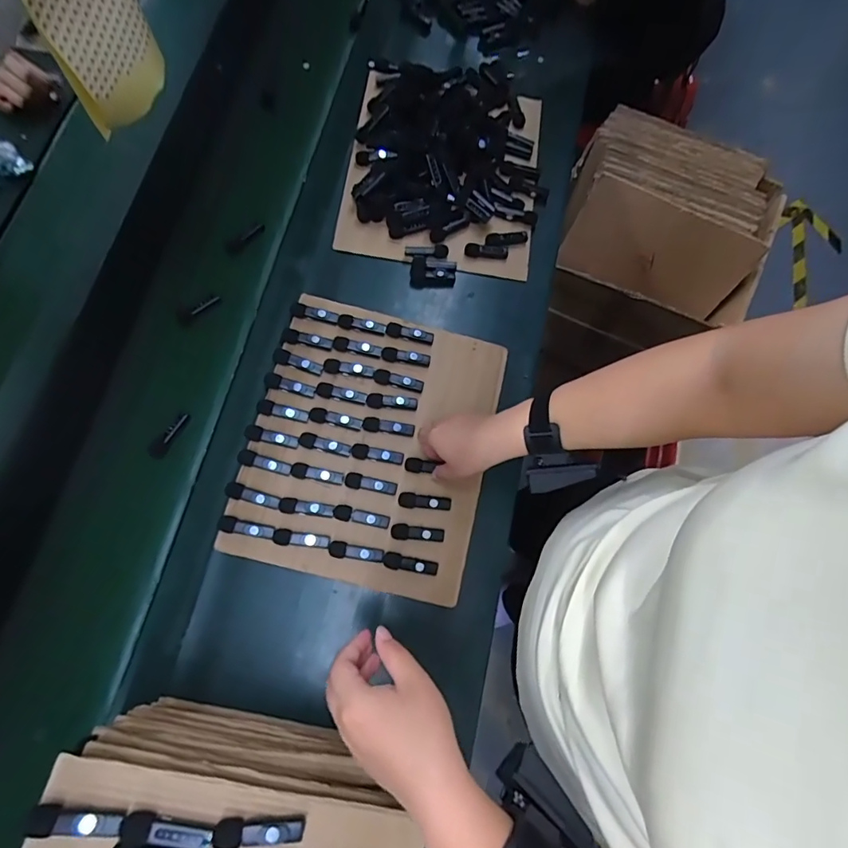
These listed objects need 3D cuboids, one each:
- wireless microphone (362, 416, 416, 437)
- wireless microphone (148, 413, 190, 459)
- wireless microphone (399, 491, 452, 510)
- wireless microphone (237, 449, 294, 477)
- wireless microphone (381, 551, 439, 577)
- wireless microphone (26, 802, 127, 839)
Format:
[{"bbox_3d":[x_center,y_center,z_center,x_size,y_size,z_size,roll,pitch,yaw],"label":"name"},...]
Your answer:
[{"bbox_3d":[-0.045,0.003,0.613,0.066,0.010,0.019,8,74,0],"label":"wireless microphone"},{"bbox_3d":[-0.332,0.015,0.622,0.018,0.013,0.070,38,89,9],"label":"wireless microphone"},{"bbox_3d":[0.001,0.098,0.598,0.065,0.009,0.019,8,74,0],"label":"wireless microphone"},{"bbox_3d":[-0.195,0.047,0.585,0.065,0.014,0.018,15,74,3],"label":"wireless microphone"},{"bbox_3d":[-0.017,0.169,0.577,0.066,0.009,0.019,13,74,2],"label":"wireless microphone"},{"bbox_3d":[-0.260,0.297,0.357,0.063,0.013,0.015,15,74,-11],"label":"wireless microphone"}]

